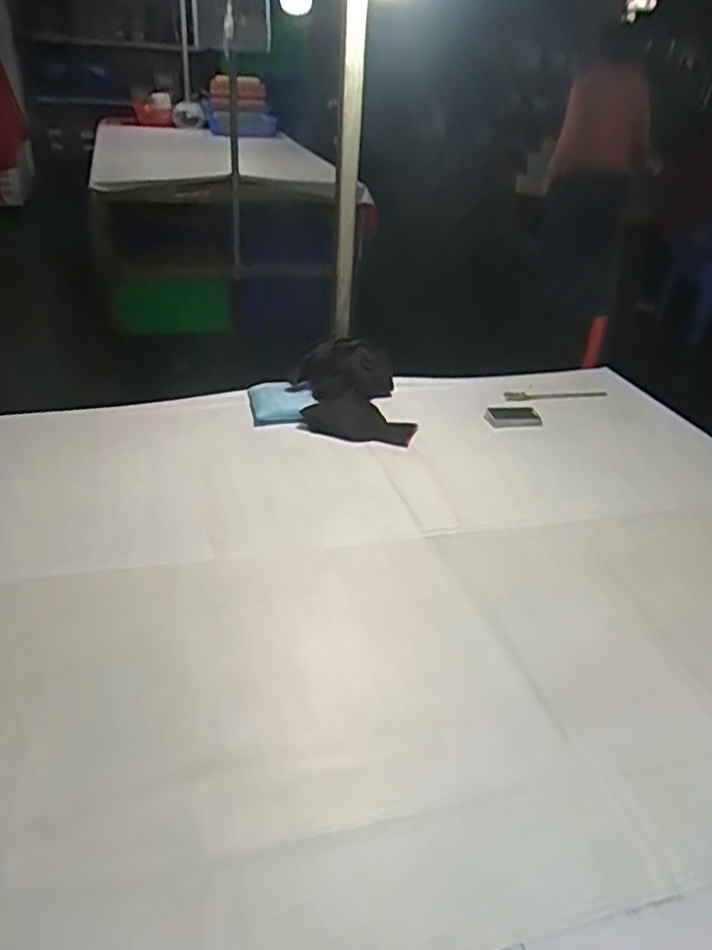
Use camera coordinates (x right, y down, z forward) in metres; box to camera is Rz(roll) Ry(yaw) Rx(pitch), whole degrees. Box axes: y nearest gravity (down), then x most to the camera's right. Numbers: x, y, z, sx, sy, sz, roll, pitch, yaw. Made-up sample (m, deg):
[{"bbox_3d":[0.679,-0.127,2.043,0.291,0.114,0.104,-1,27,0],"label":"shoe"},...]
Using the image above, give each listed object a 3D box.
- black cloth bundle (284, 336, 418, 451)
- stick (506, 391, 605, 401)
[{"bbox_3d":[-0.010,-0.157,1.191,0.204,0.101,0.233,-2,34,-8],"label":"black cloth bundle"},{"bbox_3d":[0.381,-0.151,1.298,0.213,0.013,0.030,-5,34,-12],"label":"stick"}]

